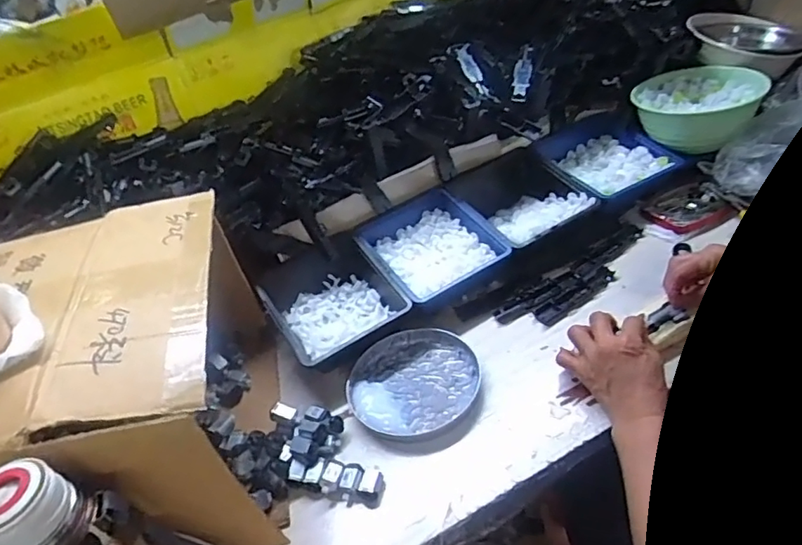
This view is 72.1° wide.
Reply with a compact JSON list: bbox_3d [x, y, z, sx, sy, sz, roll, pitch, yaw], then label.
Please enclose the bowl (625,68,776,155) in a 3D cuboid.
[{"bbox_3d":[0.412,-0.226,0.774,0.162,0.072,0.151,7,43,24],"label":"bowl"}]

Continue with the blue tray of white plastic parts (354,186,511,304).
[{"bbox_3d":[0.037,-0.035,0.719,0.149,0.046,0.168,-28,41,-18],"label":"blue tray of white plastic parts"}]

